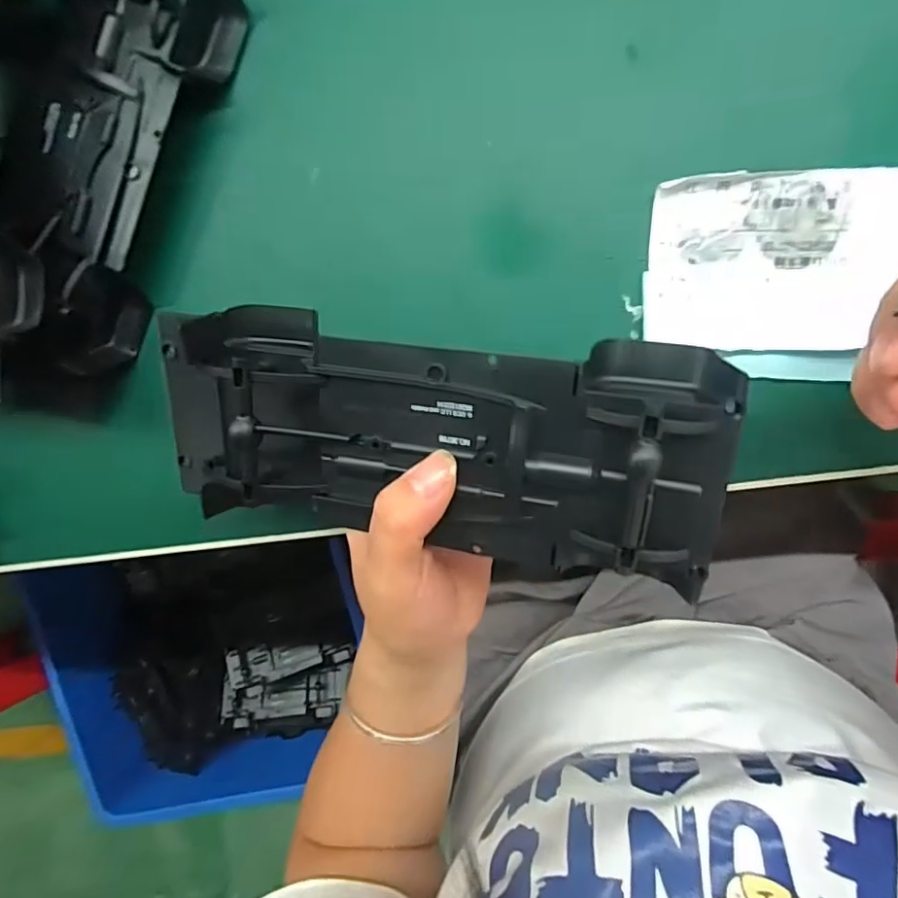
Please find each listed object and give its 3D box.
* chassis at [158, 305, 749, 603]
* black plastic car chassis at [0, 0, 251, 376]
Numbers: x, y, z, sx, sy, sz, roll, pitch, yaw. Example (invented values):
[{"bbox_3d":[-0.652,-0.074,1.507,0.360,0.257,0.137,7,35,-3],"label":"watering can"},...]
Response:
[{"bbox_3d":[-0.009,-0.002,0.178,0.182,0.025,0.072,8,99,14],"label":"chassis"},{"bbox_3d":[-0.145,-0.119,0.230,0.067,0.030,0.175,24,99,1],"label":"black plastic car chassis"}]

